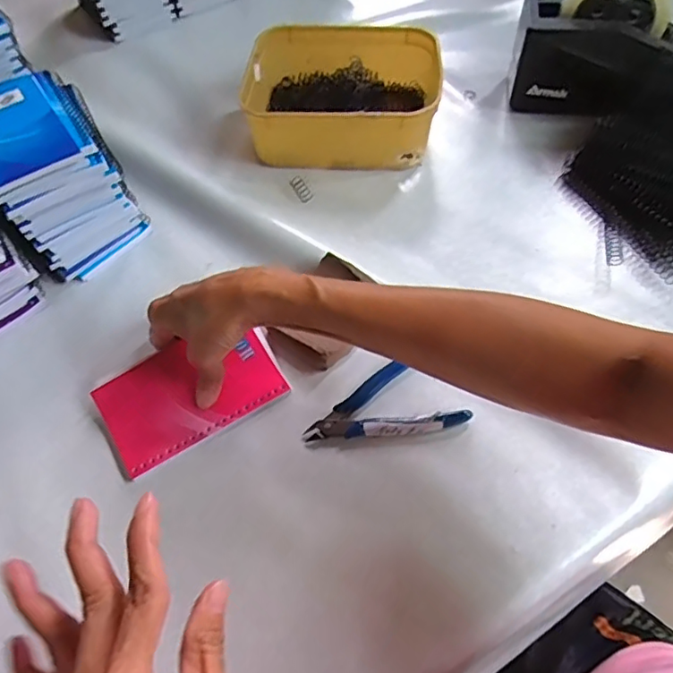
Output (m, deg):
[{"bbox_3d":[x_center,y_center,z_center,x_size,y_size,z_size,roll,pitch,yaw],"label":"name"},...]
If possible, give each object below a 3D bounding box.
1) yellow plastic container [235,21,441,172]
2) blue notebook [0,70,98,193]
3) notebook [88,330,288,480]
[{"bbox_3d":[0.006,-0.250,0.596,0.194,0.071,0.165,2,54,6],"label":"yellow plastic container"},{"bbox_3d":[-0.264,-0.172,0.464,0.094,0.014,0.134,-29,59,-17],"label":"blue notebook"},{"bbox_3d":[-0.110,0.041,0.433,0.132,0.006,0.078,-29,72,-16],"label":"notebook"}]

